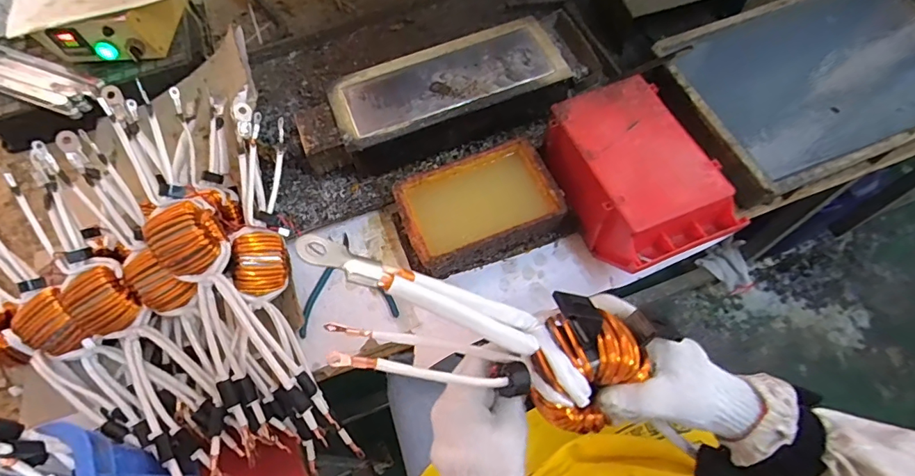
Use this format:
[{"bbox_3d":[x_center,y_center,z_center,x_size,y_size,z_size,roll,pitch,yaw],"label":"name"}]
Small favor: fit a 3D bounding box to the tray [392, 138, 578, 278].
[{"bbox_3d":[0.035,-0.043,0.632,0.215,0.074,0.142,-22,65,-7],"label":"tray"}]

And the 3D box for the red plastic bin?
[{"bbox_3d":[0.228,-0.080,0.605,0.155,0.098,0.242,-21,65,-6],"label":"red plastic bin"}]

